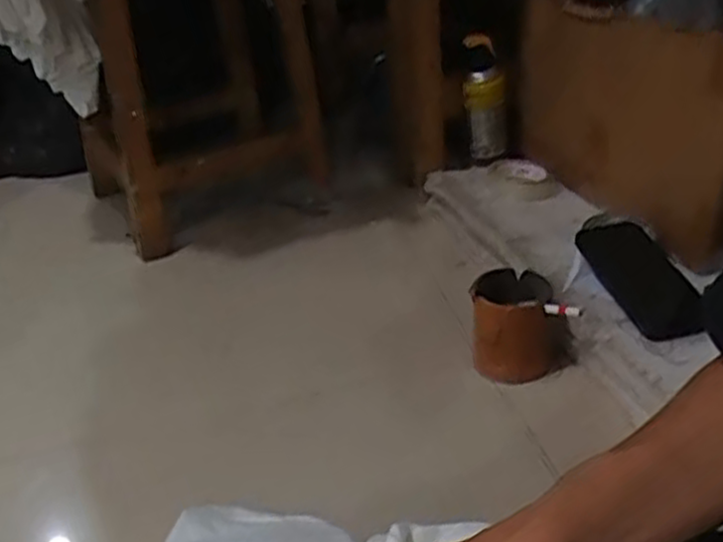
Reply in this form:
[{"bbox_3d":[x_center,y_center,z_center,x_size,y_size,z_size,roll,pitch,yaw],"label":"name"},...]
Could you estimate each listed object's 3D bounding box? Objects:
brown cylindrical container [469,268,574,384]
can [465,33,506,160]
[{"bbox_3d":[0.169,0.060,0.801,0.103,0.098,0.083,-2,29,6],"label":"brown cylindrical container"},{"bbox_3d":[0.184,-0.250,1.110,0.063,0.172,0.066,0,30,9],"label":"can"}]

